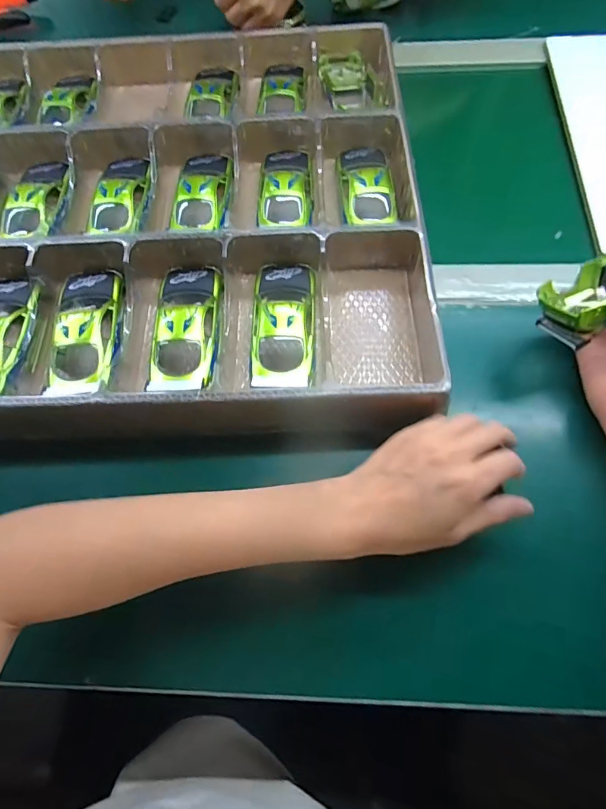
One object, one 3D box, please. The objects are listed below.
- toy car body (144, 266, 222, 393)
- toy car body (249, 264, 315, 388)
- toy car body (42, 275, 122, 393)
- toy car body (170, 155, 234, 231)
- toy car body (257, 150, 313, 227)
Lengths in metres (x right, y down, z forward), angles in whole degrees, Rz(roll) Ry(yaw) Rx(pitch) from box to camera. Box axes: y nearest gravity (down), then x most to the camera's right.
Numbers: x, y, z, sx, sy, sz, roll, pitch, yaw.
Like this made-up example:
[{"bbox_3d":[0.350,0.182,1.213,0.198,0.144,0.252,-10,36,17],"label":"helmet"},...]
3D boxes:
[{"bbox_3d":[-0.094,-0.062,0.346,0.049,0.032,0.119,-2,67,2],"label":"toy car body"},{"bbox_3d":[-0.016,-0.065,0.345,0.050,0.036,0.127,-1,67,2],"label":"toy car body"},{"bbox_3d":[-0.175,-0.064,0.339,0.049,0.022,0.117,-4,67,1],"label":"toy car body"},{"bbox_3d":[-0.095,-0.206,0.405,0.050,0.026,0.094,0,67,3],"label":"toy car body"},{"bbox_3d":[-0.016,-0.207,0.402,0.049,0.027,0.100,0,67,3],"label":"toy car body"}]

